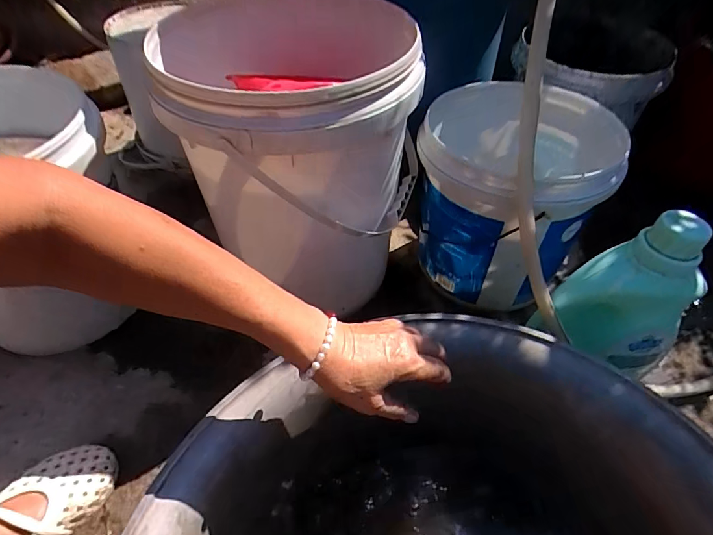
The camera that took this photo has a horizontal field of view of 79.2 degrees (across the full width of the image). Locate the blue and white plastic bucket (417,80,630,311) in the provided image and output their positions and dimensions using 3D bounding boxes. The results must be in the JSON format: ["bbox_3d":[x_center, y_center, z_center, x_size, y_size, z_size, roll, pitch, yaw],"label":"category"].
[{"bbox_3d":[0.218,-0.110,0.657,0.255,0.232,0.271,11,49,10],"label":"blue and white plastic bucket"}]

